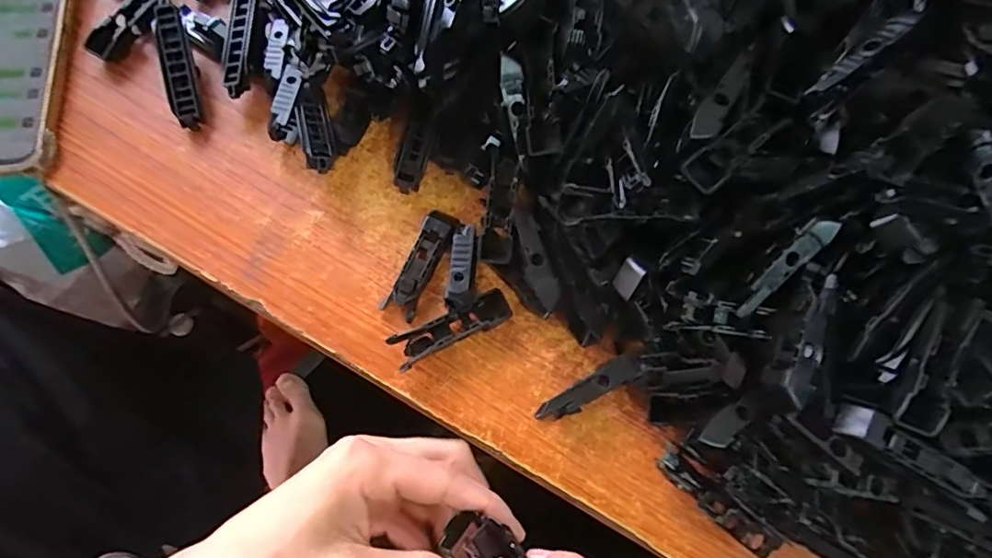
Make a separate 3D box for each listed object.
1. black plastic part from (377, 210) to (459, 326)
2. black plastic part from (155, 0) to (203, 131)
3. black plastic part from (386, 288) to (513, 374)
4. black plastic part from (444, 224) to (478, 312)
[{"bbox_3d":[-0.043,-0.009,0.312,0.020,0.016,0.064,27,74,6],"label":"black plastic part"},{"bbox_3d":[-0.199,-0.134,0.338,0.016,0.008,0.078,-11,91,-5],"label":"black plastic part"},{"bbox_3d":[-0.024,0.027,0.301,0.069,0.015,0.019,-25,75,-9],"label":"black plastic part"},{"bbox_3d":[-0.018,-0.006,0.306,0.016,0.020,0.048,6,73,0],"label":"black plastic part"}]

